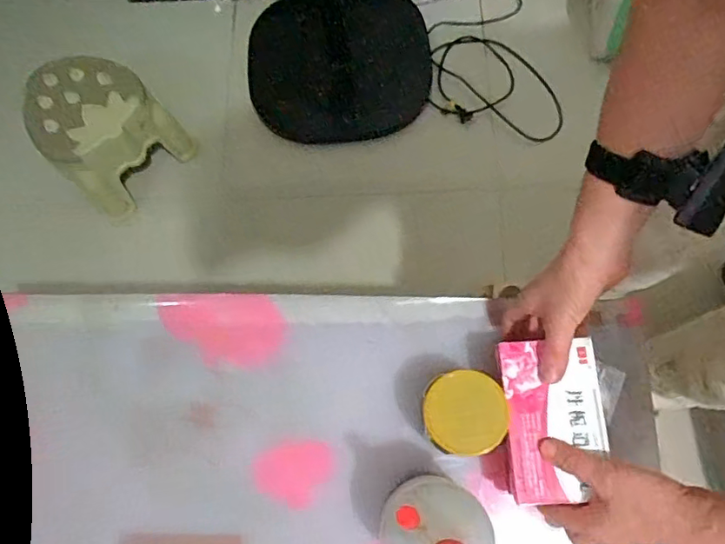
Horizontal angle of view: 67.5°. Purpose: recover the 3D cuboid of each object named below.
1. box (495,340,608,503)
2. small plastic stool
[{"bbox_3d":[0.164,0.128,0.472,0.080,0.027,0.133,-2,77,9],"label":"box"},{"bbox_3d":[-0.524,-0.287,1.087,0.260,0.166,0.238,40,77,14],"label":"small plastic stool"}]

